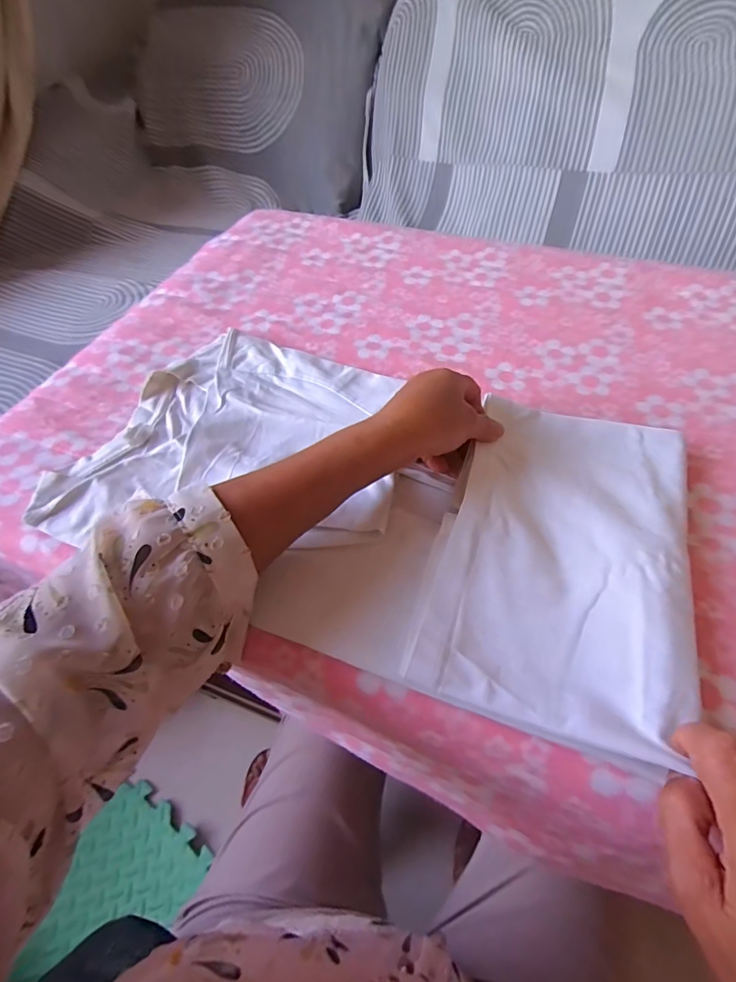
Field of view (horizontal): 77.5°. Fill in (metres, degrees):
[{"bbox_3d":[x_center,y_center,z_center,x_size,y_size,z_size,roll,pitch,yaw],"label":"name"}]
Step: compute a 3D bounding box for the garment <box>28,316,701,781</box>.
[{"bbox_3d":[-0.002,-0.009,0.373,0.472,0.027,0.270,18,56,14],"label":"garment"}]

